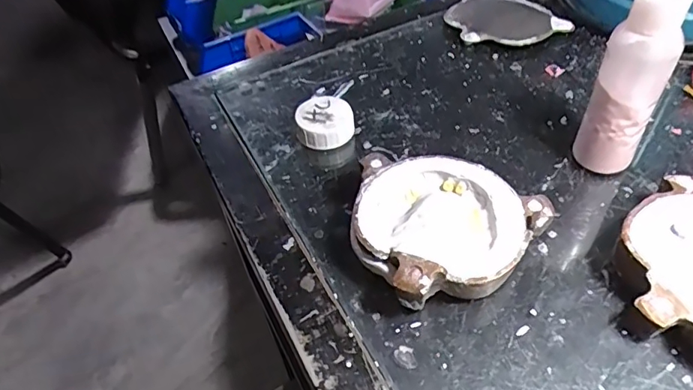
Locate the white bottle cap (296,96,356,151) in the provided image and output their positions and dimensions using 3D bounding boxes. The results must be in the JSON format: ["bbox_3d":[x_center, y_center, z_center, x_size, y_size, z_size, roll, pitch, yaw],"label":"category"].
[{"bbox_3d":[-0.016,-0.054,0.382,0.043,0.020,0.043,-3,48,3],"label":"white bottle cap"}]

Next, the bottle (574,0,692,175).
[{"bbox_3d":[0.167,-0.062,0.304,0.035,0.119,0.030,23,54,24],"label":"bottle"}]

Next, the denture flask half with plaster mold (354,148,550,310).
[{"bbox_3d":[0.060,0.017,0.305,0.110,0.032,0.096,-11,48,-4],"label":"denture flask half with plaster mold"}]

